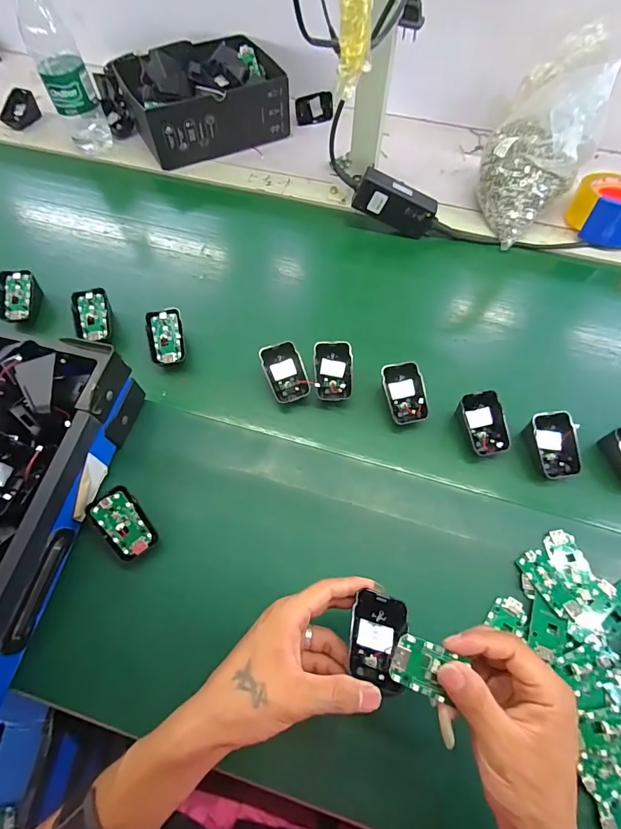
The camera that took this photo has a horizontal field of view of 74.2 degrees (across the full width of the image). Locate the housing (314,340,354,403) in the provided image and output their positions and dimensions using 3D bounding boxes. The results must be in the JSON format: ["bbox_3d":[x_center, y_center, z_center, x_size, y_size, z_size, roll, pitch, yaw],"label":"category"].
[{"bbox_3d":[0.028,-0.051,0.487,0.043,0.019,0.071,-2,93,0],"label":"housing"}]

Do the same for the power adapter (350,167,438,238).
[{"bbox_3d":[0.124,-0.298,0.591,0.120,0.055,0.033,21,62,-13],"label":"power adapter"}]

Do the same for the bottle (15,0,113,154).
[{"bbox_3d":[-0.372,-0.514,0.619,0.066,0.225,0.053,-23,65,-12],"label":"bottle"}]

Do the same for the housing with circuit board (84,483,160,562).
[{"bbox_3d":[-0.182,0.106,0.400,0.043,0.013,0.068,-35,103,-24],"label":"housing with circuit board"}]

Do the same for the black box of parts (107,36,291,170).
[{"bbox_3d":[-0.176,-0.536,0.704,0.244,0.104,0.190,-26,65,-13],"label":"black box of parts"}]

